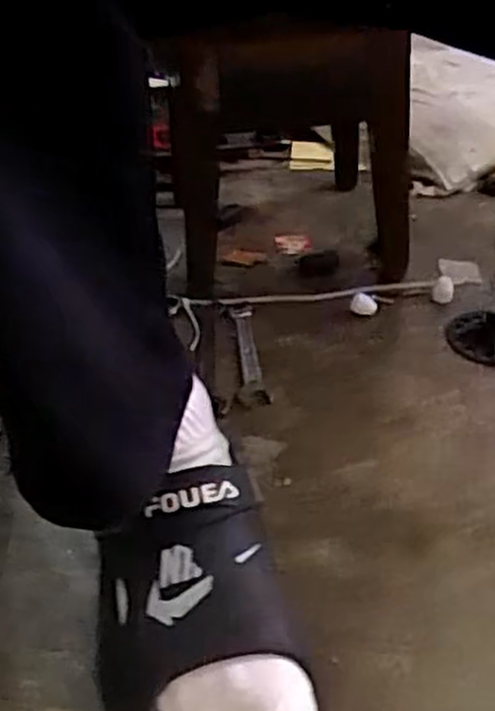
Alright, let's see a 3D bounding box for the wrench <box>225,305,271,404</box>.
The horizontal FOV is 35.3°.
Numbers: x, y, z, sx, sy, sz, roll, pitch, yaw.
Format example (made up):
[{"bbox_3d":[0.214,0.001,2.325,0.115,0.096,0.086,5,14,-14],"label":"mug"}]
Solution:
[{"bbox_3d":[-0.001,-0.004,0.685,0.026,0.012,0.139,-5,39,-4],"label":"wrench"}]

